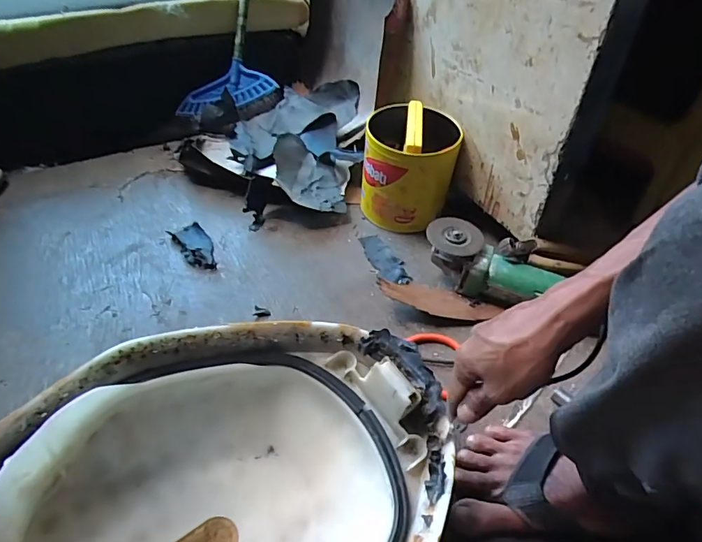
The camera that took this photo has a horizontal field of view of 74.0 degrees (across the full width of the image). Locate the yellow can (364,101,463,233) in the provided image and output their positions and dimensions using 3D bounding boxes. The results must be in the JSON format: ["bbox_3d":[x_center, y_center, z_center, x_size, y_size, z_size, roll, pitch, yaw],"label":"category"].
[{"bbox_3d":[0.096,-0.170,0.792,0.146,0.168,0.150,12,46,8],"label":"yellow can"}]

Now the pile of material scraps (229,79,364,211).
[{"bbox_3d":[-0.105,-0.232,0.887,0.242,0.106,0.318,1,46,-4],"label":"pile of material scraps"}]

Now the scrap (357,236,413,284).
[{"bbox_3d":[0.054,-0.019,0.753,0.043,0.008,0.121,-19,49,-21],"label":"scrap"}]

